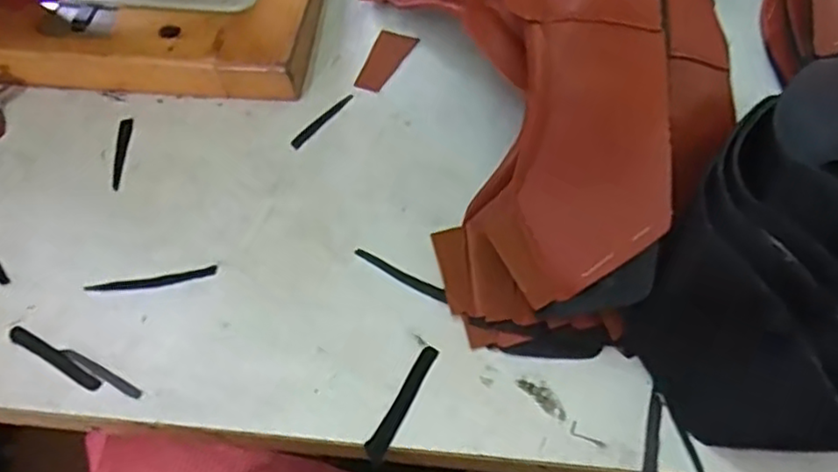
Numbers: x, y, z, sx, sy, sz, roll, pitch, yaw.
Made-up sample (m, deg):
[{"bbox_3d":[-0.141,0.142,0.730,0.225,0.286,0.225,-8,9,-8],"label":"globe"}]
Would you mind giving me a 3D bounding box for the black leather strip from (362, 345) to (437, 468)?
[{"bbox_3d":[-0.008,0.085,0.348,0.010,0.004,0.064,26,65,15],"label":"black leather strip"}]

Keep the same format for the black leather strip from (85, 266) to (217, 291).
[{"bbox_3d":[-0.149,0.024,0.378,0.071,0.004,0.007,-9,61,-4],"label":"black leather strip"}]

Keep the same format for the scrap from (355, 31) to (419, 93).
[{"bbox_3d":[-0.022,-0.116,0.450,0.026,0.004,0.050,20,63,12],"label":"scrap"}]

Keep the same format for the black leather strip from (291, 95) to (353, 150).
[{"bbox_3d":[-0.062,-0.074,0.432,0.008,0.004,0.052,35,67,18],"label":"black leather strip"}]

